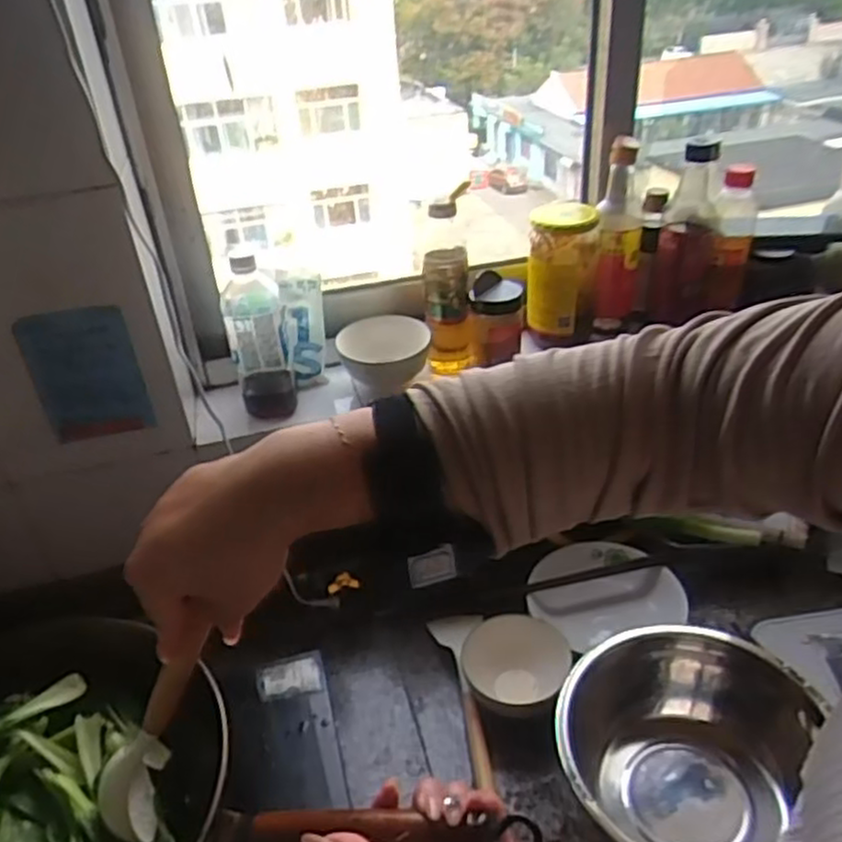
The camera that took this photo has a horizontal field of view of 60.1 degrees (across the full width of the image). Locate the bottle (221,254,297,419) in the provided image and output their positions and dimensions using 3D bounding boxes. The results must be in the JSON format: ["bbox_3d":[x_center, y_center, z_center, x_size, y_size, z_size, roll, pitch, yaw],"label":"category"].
[{"bbox_3d":[-0.191,-0.097,0.850,0.060,0.171,0.077,-10,37,-5],"label":"bottle"}]

